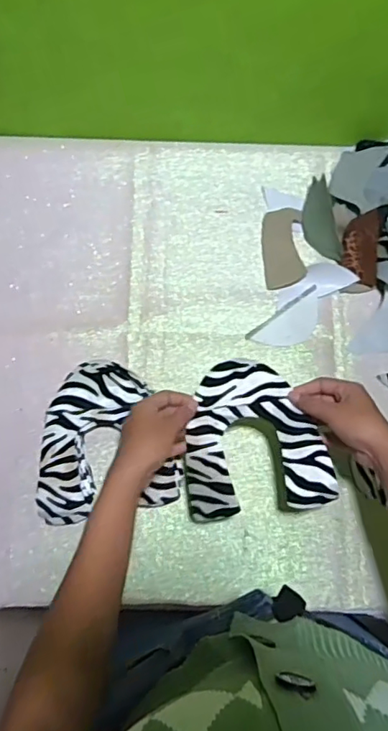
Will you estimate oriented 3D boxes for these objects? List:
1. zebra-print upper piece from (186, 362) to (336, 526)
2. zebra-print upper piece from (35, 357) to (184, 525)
[{"bbox_3d":[0.064,0.077,0.599,0.150,0.036,0.170,-7,77,-3],"label":"zebra-print upper piece"},{"bbox_3d":[-0.106,0.083,0.649,0.163,0.028,0.175,-11,77,-4],"label":"zebra-print upper piece"}]

